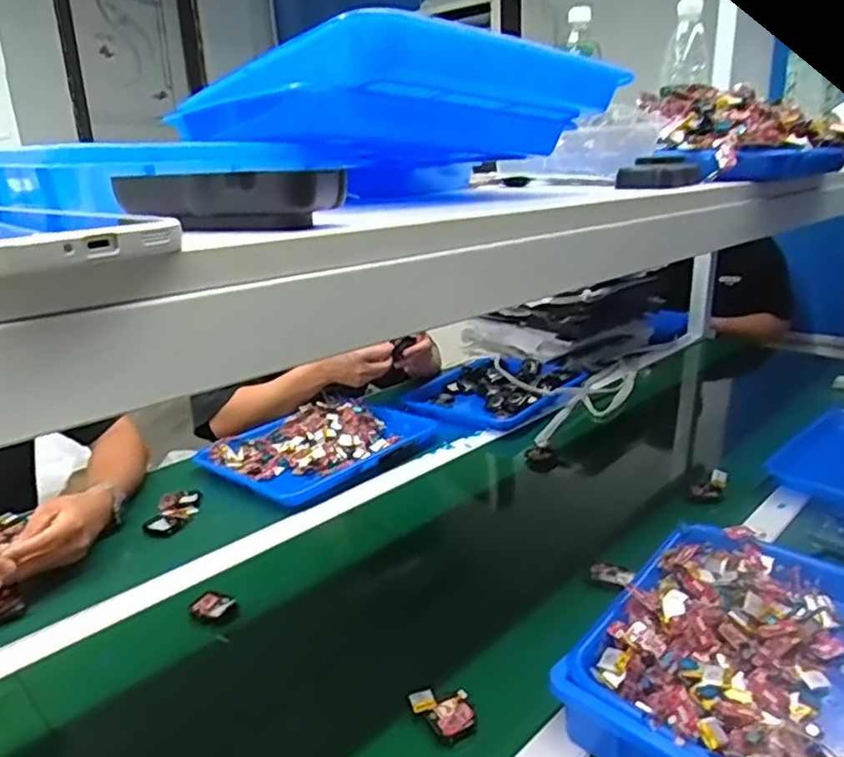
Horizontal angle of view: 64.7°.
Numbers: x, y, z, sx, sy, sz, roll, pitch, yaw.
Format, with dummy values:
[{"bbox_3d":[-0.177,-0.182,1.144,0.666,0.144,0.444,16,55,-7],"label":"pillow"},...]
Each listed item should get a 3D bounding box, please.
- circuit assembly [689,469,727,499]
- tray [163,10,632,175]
[{"bbox_3d":[0.404,0.149,0.940,0.043,0.040,0.030,8,19,33],"label":"circuit assembly"},{"bbox_3d":[-0.029,-0.213,0.535,0.214,0.067,0.306,-16,21,-39],"label":"tray"}]

